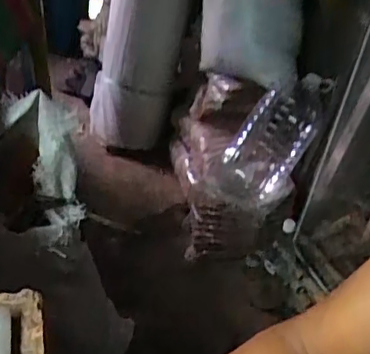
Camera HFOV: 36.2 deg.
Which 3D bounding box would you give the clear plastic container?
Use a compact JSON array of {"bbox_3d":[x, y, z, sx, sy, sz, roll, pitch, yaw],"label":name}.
[{"bbox_3d":[0.271,-0.116,1.688,0.167,0.457,0.171,38,7,41],"label":"clear plastic container"}]

